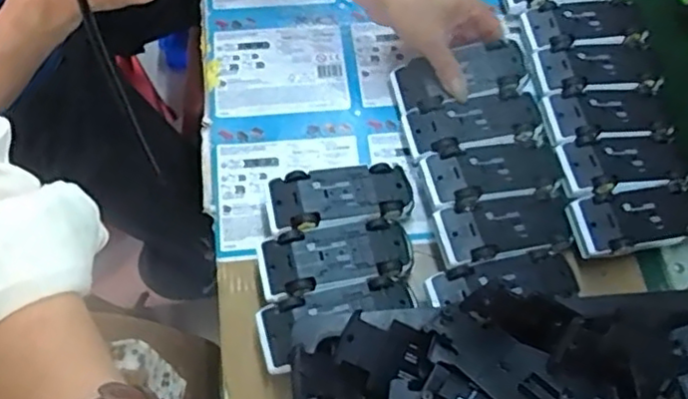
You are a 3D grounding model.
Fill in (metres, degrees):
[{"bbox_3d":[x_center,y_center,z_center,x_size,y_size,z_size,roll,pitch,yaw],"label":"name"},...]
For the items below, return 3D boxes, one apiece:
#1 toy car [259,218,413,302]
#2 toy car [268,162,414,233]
[{"bbox_3d":[-0.006,0.053,0.560,0.127,0.031,0.053,-8,64,-8],"label":"toy car"},{"bbox_3d":[-0.002,0.005,0.584,0.125,0.034,0.062,-7,64,-8],"label":"toy car"}]

